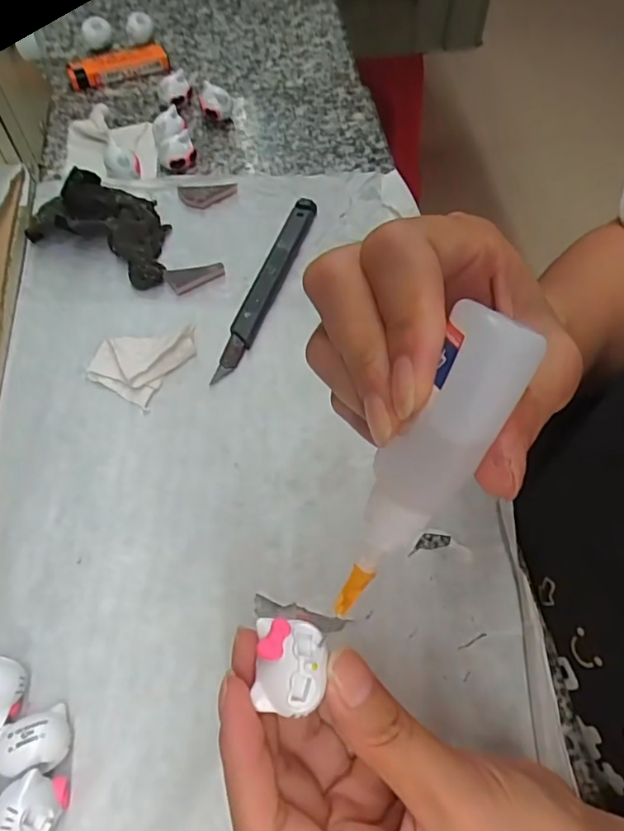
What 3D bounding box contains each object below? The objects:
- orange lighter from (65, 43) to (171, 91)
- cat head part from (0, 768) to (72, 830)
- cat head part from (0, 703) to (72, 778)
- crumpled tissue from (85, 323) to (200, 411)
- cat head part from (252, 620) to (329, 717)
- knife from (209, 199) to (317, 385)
[{"bbox_3d":[-0.150,-0.272,0.436,0.077,0.015,0.017,-18,63,-12],"label":"orange lighter"},{"bbox_3d":[-0.101,0.140,0.202,0.021,0.026,0.020,1,60,-2],"label":"cat head part"},{"bbox_3d":[-0.105,0.124,0.215,0.023,0.020,0.020,-17,63,-12],"label":"cat head part"},{"bbox_3d":[-0.093,-0.034,0.309,0.044,0.013,0.050,29,63,13],"label":"crumpled tissue"},{"bbox_3d":[-0.006,0.070,0.159,0.019,0.006,0.023,3,60,-1],"label":"cat head part"},{"bbox_3d":[-0.025,-0.080,0.338,0.015,0.011,0.143,19,61,8],"label":"knife"}]

